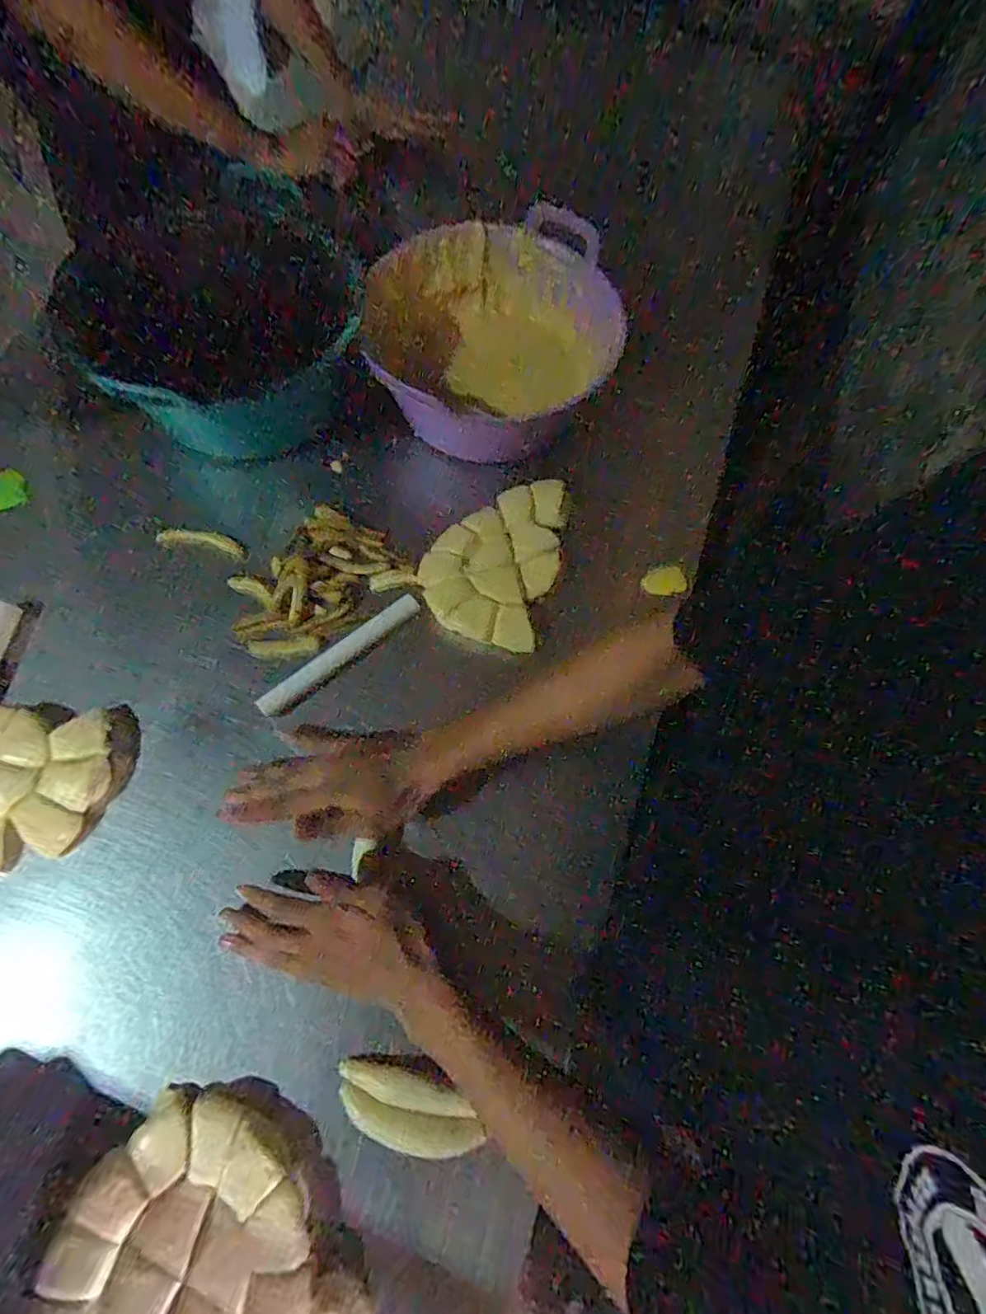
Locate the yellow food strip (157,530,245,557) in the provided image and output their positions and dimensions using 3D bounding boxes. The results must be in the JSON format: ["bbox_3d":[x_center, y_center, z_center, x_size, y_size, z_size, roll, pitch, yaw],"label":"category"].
[{"bbox_3d":[-0.315,-0.125,0.601,0.086,0.009,0.021,7,68,-13],"label":"yellow food strip"}]

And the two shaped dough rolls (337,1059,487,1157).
[{"bbox_3d":[-0.066,0.346,0.427,0.112,0.021,0.045,17,69,4],"label":"two shaped dough rolls"}]

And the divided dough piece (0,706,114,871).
[{"bbox_3d":[-0.423,0.118,0.493,0.132,0.034,0.154,16,69,4],"label":"divided dough piece"}]

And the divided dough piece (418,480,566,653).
[{"bbox_3d":[0.002,-0.113,0.598,0.132,0.017,0.198,17,69,4],"label":"divided dough piece"}]

